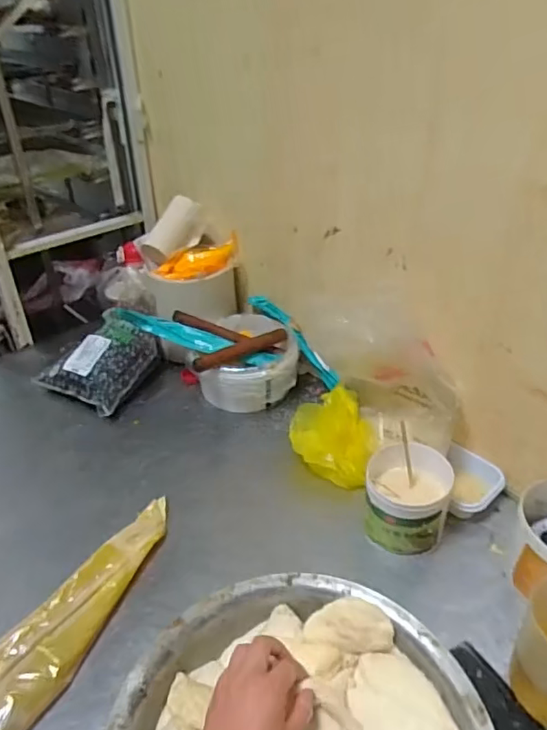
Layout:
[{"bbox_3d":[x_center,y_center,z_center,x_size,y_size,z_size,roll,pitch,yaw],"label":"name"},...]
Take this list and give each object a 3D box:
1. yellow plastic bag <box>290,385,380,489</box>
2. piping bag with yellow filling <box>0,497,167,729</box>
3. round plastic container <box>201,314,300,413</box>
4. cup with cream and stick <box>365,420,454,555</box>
[{"bbox_3d":[0.101,0.126,0.927,0.140,0.120,0.138,2,35,3],"label":"yellow plastic bag"},{"bbox_3d":[-0.271,0.334,0.721,0.101,0.043,0.404,15,38,21],"label":"piping bag with yellow filling"},{"bbox_3d":[-0.041,0.004,1.110,0.183,0.121,0.210,7,36,11],"label":"round plastic container"},{"bbox_3d":[0.198,0.187,0.811,0.117,0.169,0.141,7,36,10],"label":"cup with cream and stick"}]

